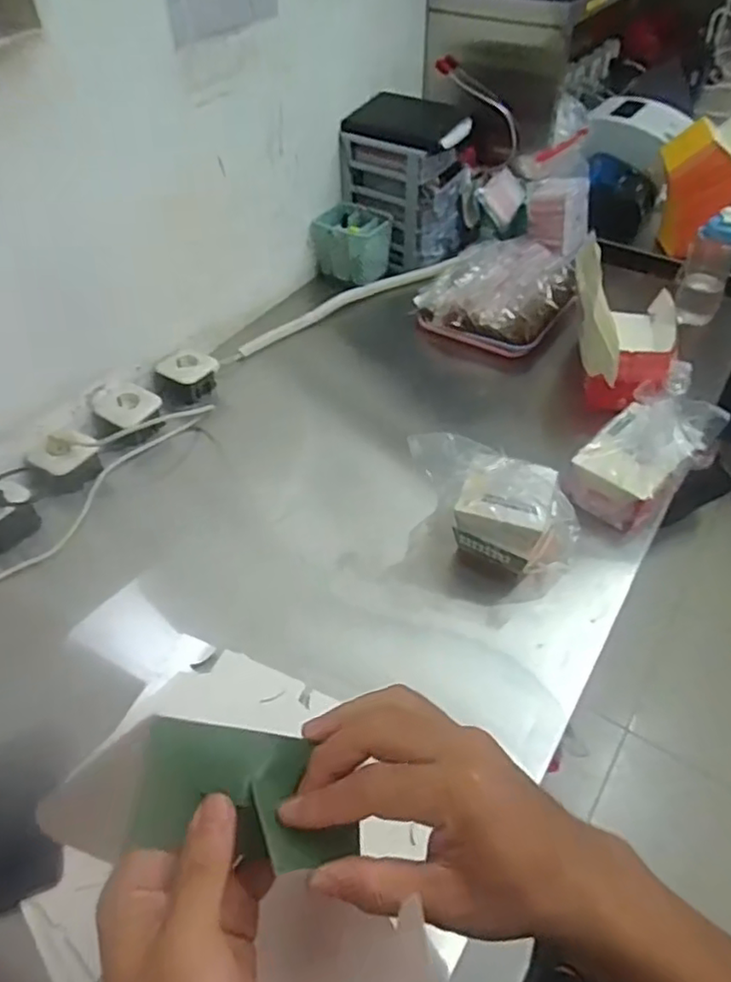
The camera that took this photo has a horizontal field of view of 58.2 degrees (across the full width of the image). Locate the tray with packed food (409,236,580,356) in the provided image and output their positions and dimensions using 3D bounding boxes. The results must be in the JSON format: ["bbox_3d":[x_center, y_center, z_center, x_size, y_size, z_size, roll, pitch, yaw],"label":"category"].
[{"bbox_3d":[0.270,-0.393,1.246,0.256,0.078,0.328,25,52,22],"label":"tray with packed food"}]

